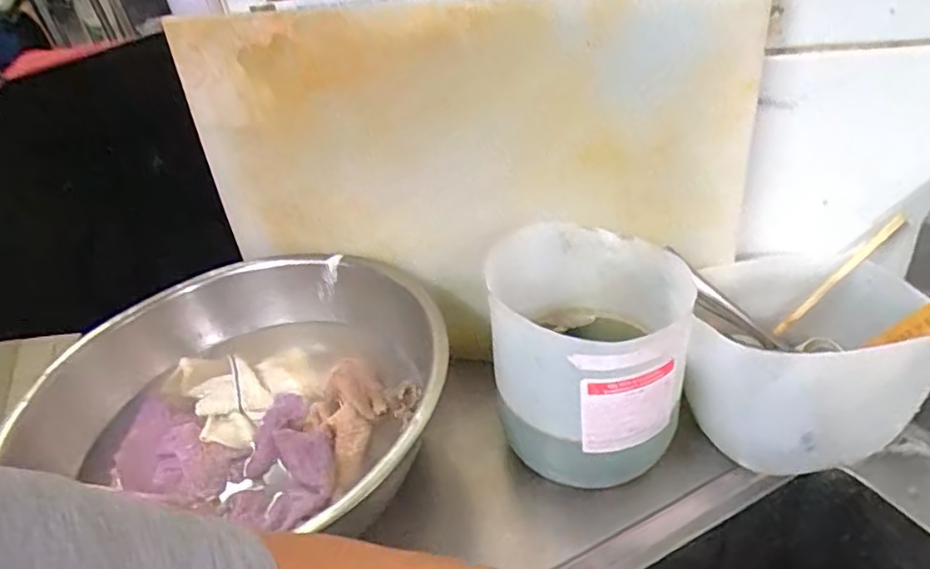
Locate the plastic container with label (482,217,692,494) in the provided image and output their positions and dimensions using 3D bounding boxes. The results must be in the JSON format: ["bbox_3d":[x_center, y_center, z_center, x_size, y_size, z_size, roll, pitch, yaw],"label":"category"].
[{"bbox_3d":[0.097,0.059,0.517,0.149,0.155,0.156,-1,34,6],"label":"plastic container with label"}]

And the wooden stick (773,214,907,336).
[{"bbox_3d":[0.310,-0.006,0.521,0.010,0.132,0.004,36,26,-3],"label":"wooden stick"}]

